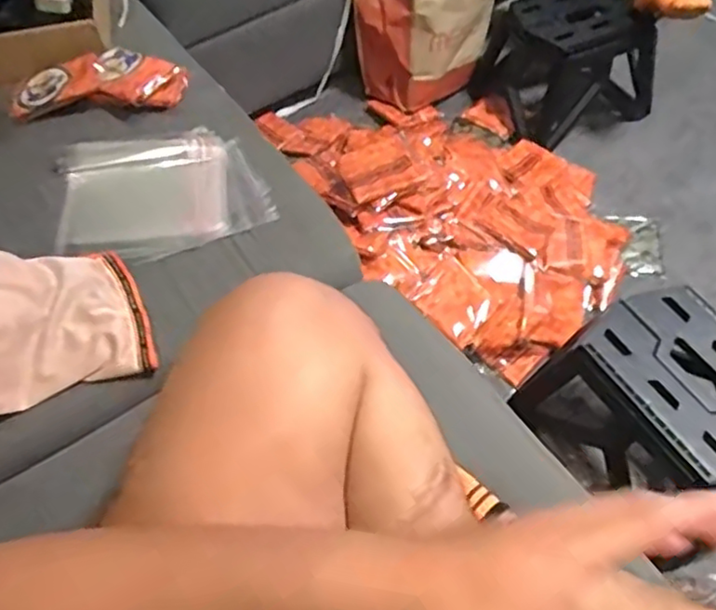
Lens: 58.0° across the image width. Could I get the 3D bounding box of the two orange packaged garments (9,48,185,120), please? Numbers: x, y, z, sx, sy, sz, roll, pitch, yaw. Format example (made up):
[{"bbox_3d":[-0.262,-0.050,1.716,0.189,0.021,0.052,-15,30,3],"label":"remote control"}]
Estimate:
[{"bbox_3d":[-0.357,-0.308,0.896,0.239,0.058,0.110,-13,56,-7],"label":"two orange packaged garments"}]

